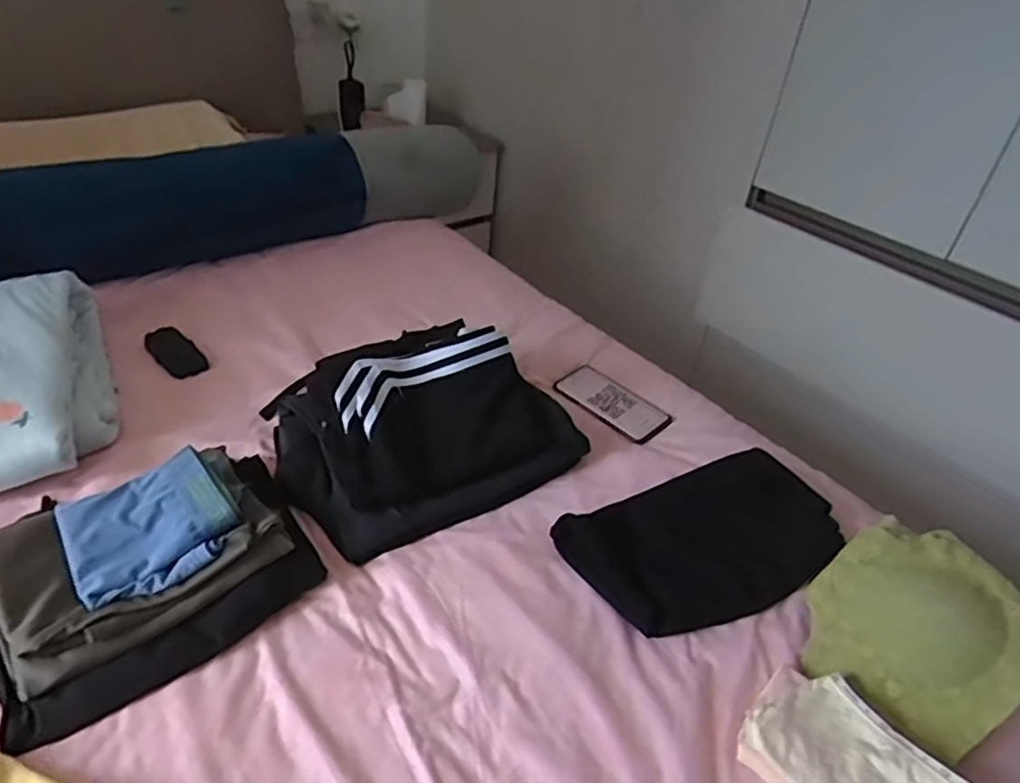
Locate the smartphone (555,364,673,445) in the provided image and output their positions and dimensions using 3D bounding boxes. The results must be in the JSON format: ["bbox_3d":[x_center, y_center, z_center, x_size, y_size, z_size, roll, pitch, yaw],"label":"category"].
[{"bbox_3d":[0.142,0.015,0.948,0.076,0.013,0.159,-36,55,-26],"label":"smartphone"}]

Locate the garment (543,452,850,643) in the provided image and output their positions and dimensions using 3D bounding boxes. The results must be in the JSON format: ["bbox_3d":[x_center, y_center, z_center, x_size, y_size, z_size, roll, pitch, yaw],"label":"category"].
[{"bbox_3d":[0.218,0.157,0.734,0.291,0.047,0.177,-17,42,-27],"label":"garment"}]

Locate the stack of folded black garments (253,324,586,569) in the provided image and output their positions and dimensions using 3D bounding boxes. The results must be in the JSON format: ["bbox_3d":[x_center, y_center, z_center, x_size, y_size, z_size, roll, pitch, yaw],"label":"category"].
[{"bbox_3d":[-0.109,0.019,0.811,0.329,0.120,0.259,-18,43,-28],"label":"stack of folded black garments"}]

